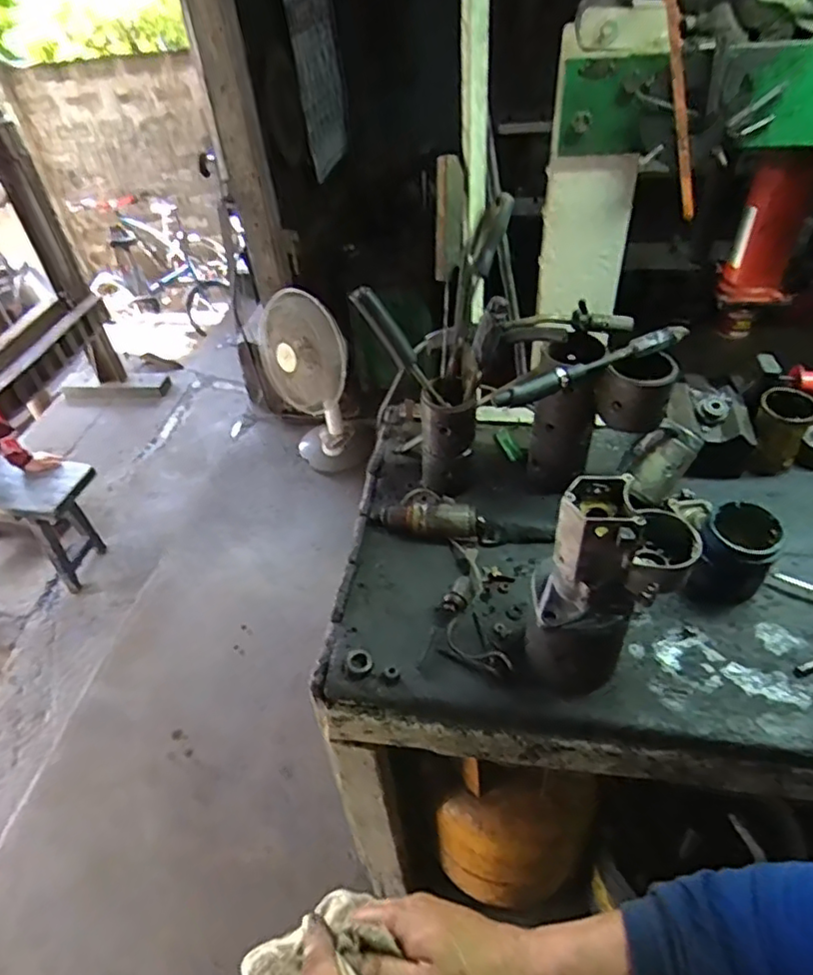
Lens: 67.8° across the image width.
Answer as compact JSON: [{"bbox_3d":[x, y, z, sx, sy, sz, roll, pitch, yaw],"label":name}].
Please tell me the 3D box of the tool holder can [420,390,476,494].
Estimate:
[{"bbox_3d":[0.065,-0.065,0.917,0.079,0.162,0.065,2,43,7],"label":"tool holder can"}]

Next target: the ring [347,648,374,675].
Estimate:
[{"bbox_3d":[-0.058,0.218,0.754,0.031,0.015,0.037,-17,44,-13],"label":"ring"}]

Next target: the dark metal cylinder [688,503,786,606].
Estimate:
[{"bbox_3d":[0.422,0.084,0.779,0.082,0.108,0.089,20,49,24],"label":"dark metal cylinder"}]

